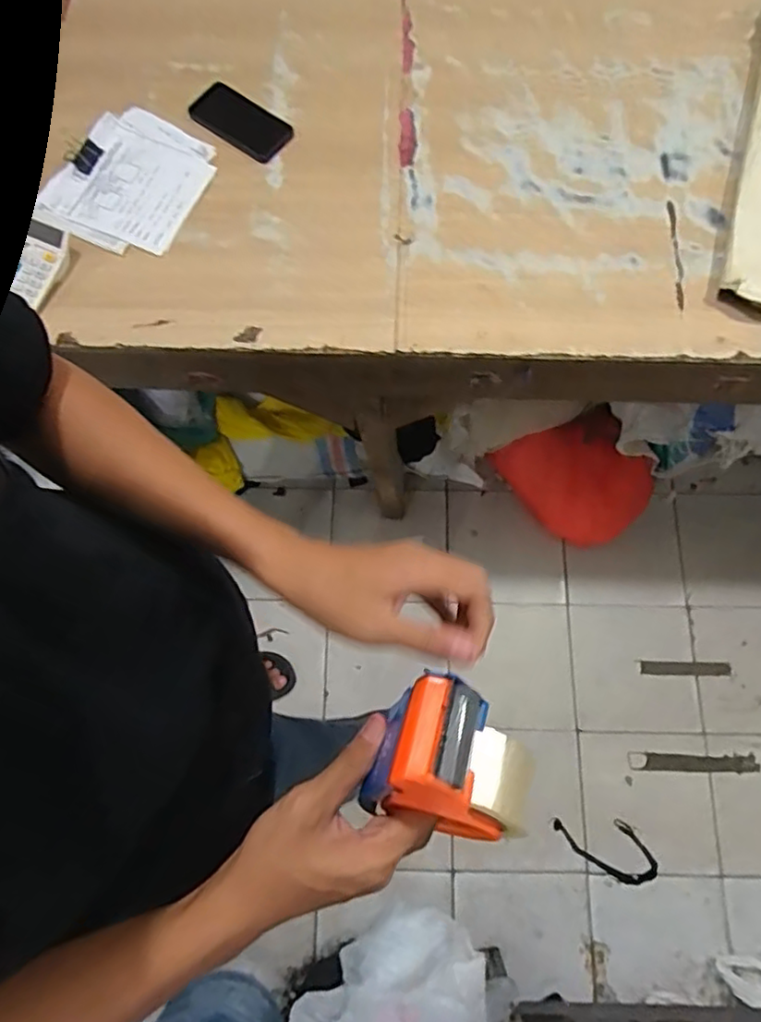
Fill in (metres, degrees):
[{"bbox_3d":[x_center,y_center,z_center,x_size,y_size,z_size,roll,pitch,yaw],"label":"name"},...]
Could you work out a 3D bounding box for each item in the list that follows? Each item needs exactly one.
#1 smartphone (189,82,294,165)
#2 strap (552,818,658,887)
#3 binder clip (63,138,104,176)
[{"bbox_3d":[-0.215,-0.601,0.953,0.167,0.011,0.073,35,87,7],"label":"smartphone"},{"bbox_3d":[0.527,0.769,1.431,0.240,0.012,0.116,31,76,8],"label":"strap"},{"bbox_3d":[-0.443,-0.531,0.916,0.053,0.020,0.048,26,75,7],"label":"binder clip"}]

